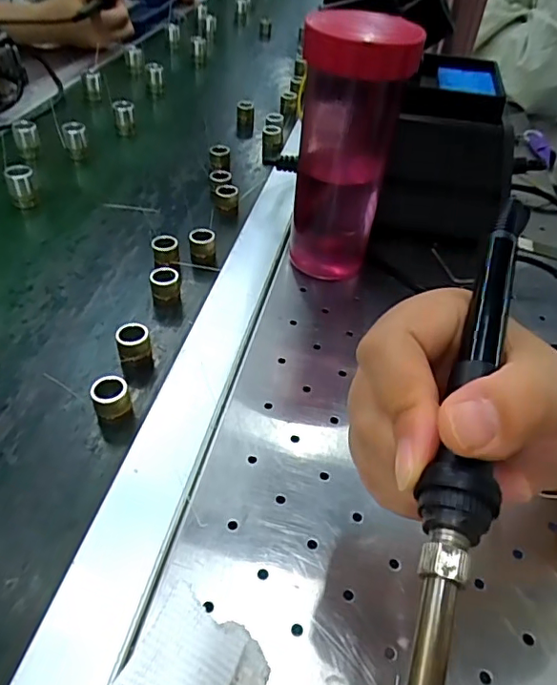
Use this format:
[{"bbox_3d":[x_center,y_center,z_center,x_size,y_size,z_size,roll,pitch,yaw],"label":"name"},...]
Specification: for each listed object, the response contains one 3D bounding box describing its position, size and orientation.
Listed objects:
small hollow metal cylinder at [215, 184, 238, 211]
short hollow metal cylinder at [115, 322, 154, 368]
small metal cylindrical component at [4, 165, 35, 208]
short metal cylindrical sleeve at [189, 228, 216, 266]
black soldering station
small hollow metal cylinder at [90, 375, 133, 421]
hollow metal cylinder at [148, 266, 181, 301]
[{"bbox_3d":[-0.048,-0.132,0.500,0.020,0.023,0.018,-5,43,-9],"label":"small hollow metal cylinder"},{"bbox_3d":[-0.091,0.002,0.343,0.019,0.024,0.016,-12,45,-17],"label":"short hollow metal cylinder"},{"bbox_3d":[-0.230,-0.138,0.490,0.023,0.038,0.018,-18,46,-22],"label":"small metal cylindrical component"},{"bbox_3d":[-0.061,-0.076,0.436,0.019,0.025,0.022,-5,43,-9],"label":"short metal cylindrical sleeve"},{"bbox_3d":[0.155,-0.150,0.484,0.101,0.156,0.137,17,44,14],"label":"black soldering station"},{"bbox_3d":[-0.094,0.033,0.308,0.019,0.024,0.019,2,42,-2],"label":"small hollow metal cylinder"},{"bbox_3d":[-0.081,-0.039,0.391,0.020,0.025,0.020,-9,44,-13],"label":"hollow metal cylinder"}]

